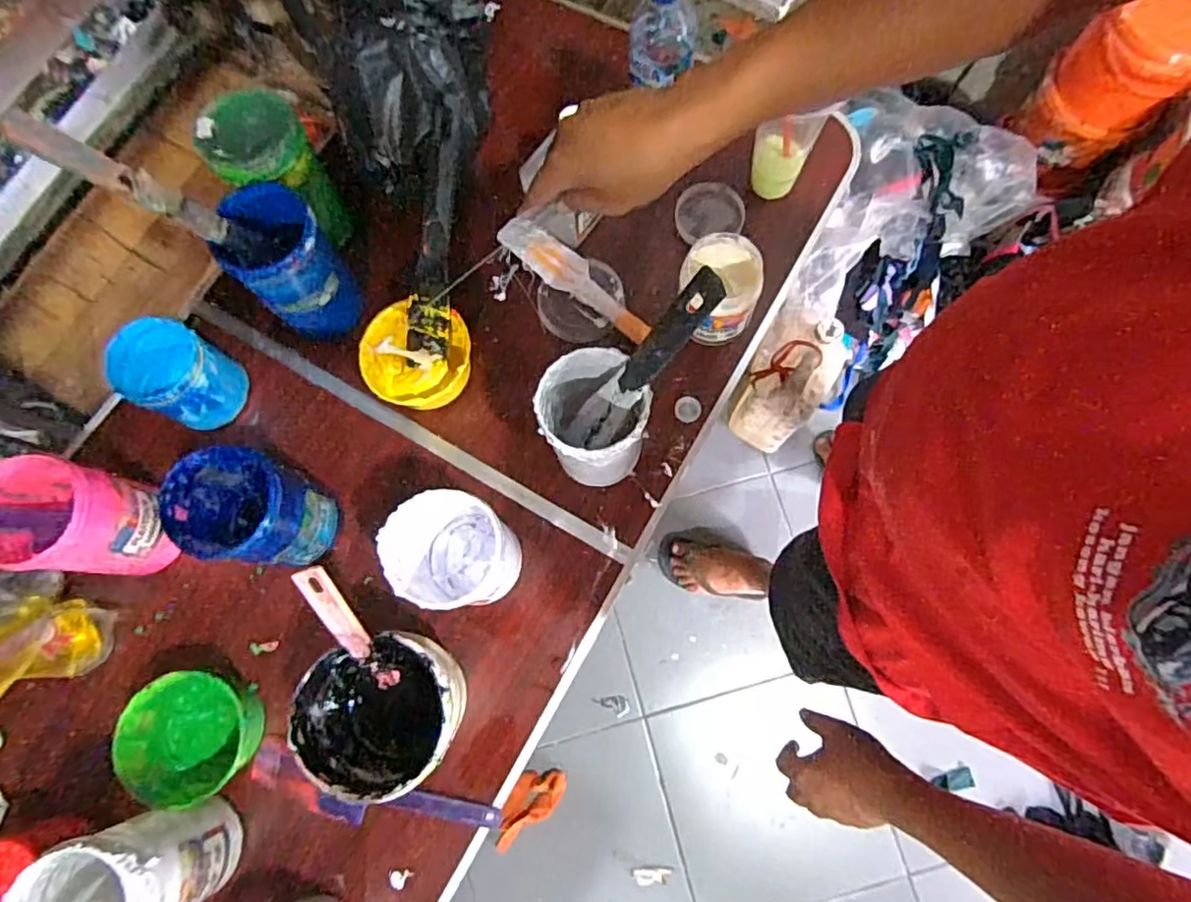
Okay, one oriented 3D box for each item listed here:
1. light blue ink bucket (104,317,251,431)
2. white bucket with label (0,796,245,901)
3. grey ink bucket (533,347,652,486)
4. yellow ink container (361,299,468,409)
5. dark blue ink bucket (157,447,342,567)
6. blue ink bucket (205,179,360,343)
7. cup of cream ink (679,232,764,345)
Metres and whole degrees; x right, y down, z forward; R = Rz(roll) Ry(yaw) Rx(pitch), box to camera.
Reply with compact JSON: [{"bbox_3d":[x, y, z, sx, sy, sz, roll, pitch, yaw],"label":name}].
[{"bbox_3d":[-0.435,-0.079,0.662,0.086,0.097,0.087,0,77,1],"label":"light blue ink bucket"},{"bbox_3d":[-0.384,0.356,0.525,0.100,0.135,0.098,-22,78,-5],"label":"white bucket with label"},{"bbox_3d":[-0.005,-0.022,0.617,0.089,0.161,0.096,0,77,1],"label":"grey ink bucket"},{"bbox_3d":[-0.190,-0.094,0.678,0.110,0.072,0.103,0,77,1],"label":"yellow ink container"},{"bbox_3d":[-0.317,0.058,0.594,0.099,0.122,0.095,8,77,2],"label":"dark blue ink bucket"},{"bbox_3d":[-0.315,-0.190,0.661,0.099,0.126,0.109,-36,79,-7],"label":"blue ink bucket"},{"bbox_3d":[0.130,-0.168,0.680,0.078,0.092,0.087,0,77,1],"label":"cup of cream ink"}]

